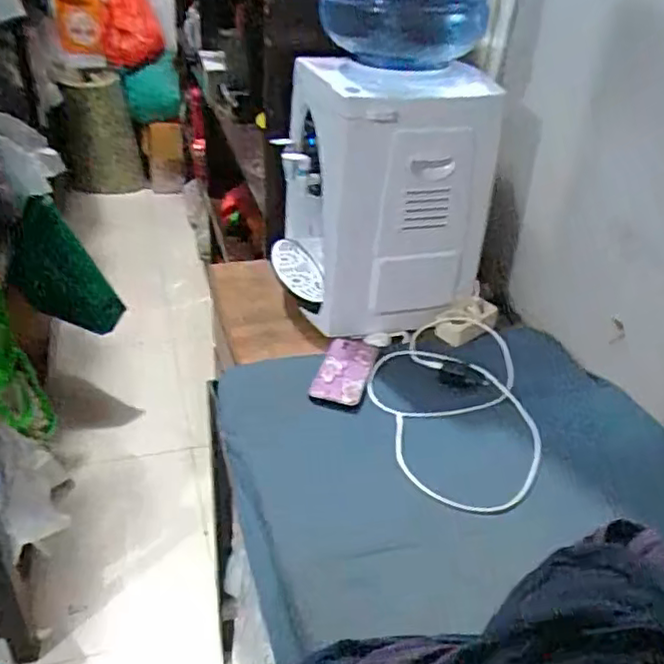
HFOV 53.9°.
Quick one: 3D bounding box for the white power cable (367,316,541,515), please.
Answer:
[{"bbox_3d":[0.178,0.100,0.995,0.239,0.033,0.450,4,33,1],"label":"white power cable"}]

